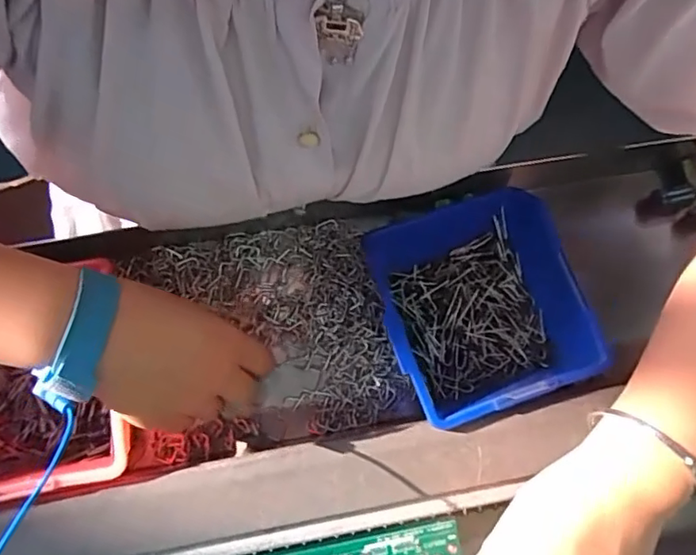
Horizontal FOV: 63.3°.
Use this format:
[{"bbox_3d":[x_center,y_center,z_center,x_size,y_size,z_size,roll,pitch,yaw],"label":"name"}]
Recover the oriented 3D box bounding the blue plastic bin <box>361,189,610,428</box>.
[{"bbox_3d":[0.079,0.015,0.368,0.120,0.056,0.139,-14,75,-6],"label":"blue plastic bin"}]

